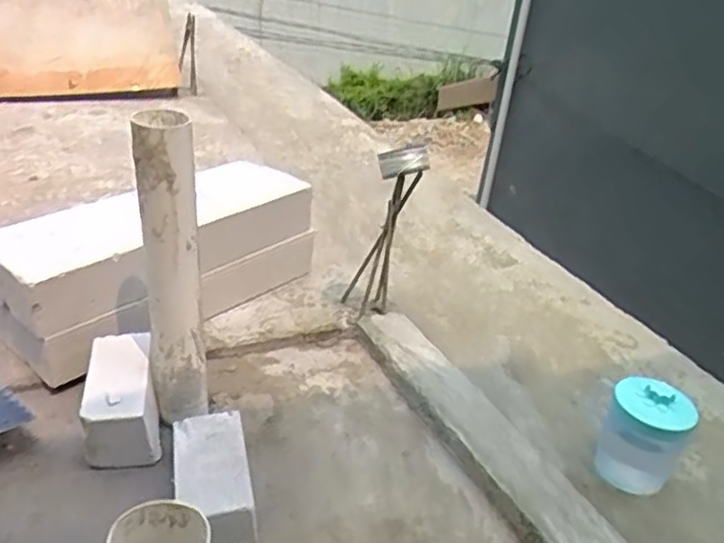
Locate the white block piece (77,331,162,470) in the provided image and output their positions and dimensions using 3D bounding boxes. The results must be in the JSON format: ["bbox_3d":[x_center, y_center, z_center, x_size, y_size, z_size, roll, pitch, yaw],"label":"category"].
[{"bbox_3d":[-0.372,0.202,1.093,0.107,0.111,0.201,-1,29,-16],"label":"white block piece"}]

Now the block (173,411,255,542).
[{"bbox_3d":[-0.213,0.297,0.997,0.099,0.071,0.208,-2,31,-15],"label":"block"}]

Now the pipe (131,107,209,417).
[{"bbox_3d":[-0.272,0.009,1.014,0.097,0.446,0.073,0,30,-12],"label":"pipe"}]

